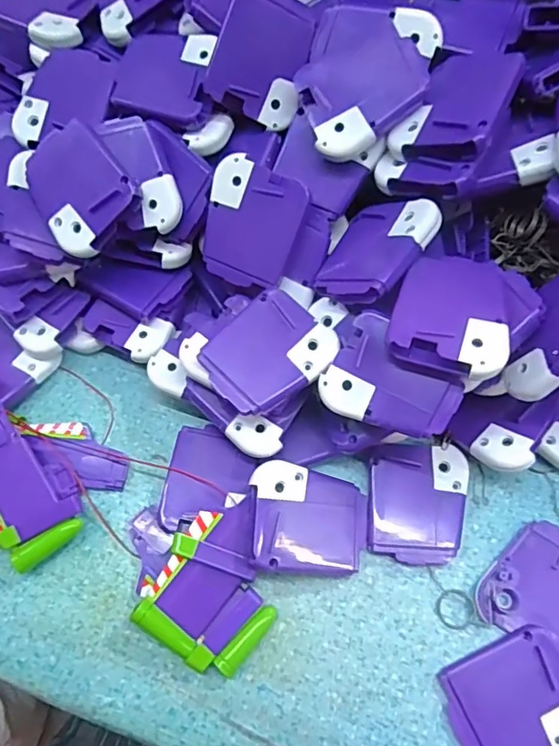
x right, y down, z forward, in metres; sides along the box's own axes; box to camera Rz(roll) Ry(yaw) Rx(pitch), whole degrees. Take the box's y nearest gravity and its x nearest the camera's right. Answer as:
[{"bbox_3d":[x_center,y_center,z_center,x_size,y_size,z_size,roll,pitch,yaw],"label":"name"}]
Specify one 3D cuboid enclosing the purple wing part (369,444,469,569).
[{"bbox_3d":[0.074,0.069,0.293,0.050,0.011,0.060,4,66,5],"label":"purple wing part"}]

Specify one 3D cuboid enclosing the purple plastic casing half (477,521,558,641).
[{"bbox_3d":[0.135,0.107,0.277,0.053,0.005,0.058,27,70,14],"label":"purple plastic casing half"}]

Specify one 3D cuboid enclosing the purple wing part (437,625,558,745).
[{"bbox_3d":[0.110,0.154,0.256,0.062,0.009,0.050,-22,67,-6],"label":"purple wing part"}]

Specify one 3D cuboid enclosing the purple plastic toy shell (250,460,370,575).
[{"bbox_3d":[0.016,0.074,0.281,0.062,0.004,0.052,8,72,-18],"label":"purple plastic toy shell"}]

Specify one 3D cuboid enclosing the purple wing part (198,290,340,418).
[{"bbox_3d":[-0.006,-0.009,0.276,0.051,0.004,0.059,41,78,12],"label":"purple wing part"}]

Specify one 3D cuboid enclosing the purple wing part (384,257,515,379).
[{"bbox_3d":[0.082,-0.031,0.255,0.051,0.015,0.065,18,68,11],"label":"purple wing part"}]

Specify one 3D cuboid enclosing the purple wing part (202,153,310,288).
[{"bbox_3d":[-0.016,-0.077,0.290,0.050,0.004,0.060,25,107,7],"label":"purple wing part"}]

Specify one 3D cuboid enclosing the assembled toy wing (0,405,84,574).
[{"bbox_3d":[-0.144,0.060,0.299,0.043,0.023,0.083,-39,70,-13],"label":"assembled toy wing"}]

